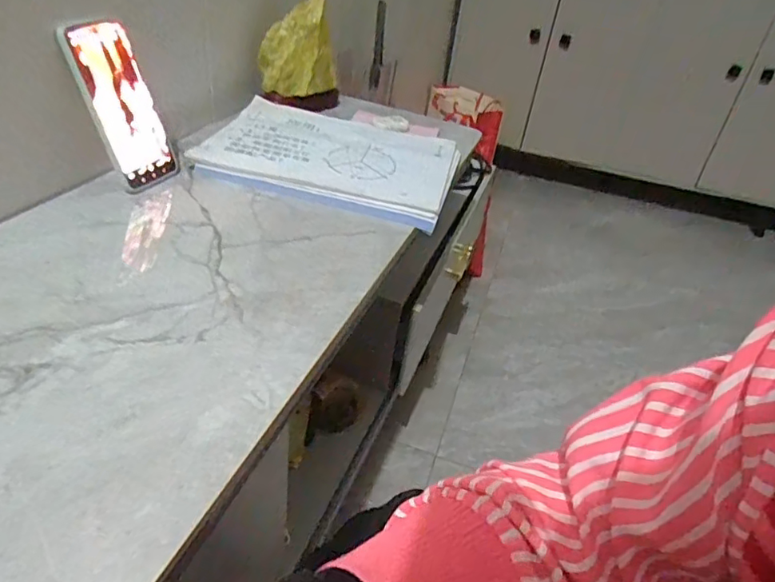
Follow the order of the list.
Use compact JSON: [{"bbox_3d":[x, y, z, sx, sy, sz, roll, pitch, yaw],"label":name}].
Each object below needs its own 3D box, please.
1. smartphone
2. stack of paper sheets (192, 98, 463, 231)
[{"bbox_3d":[-0.271,-0.189,0.571,0.011,0.161,0.082,3,37,25],"label":"smartphone"},{"bbox_3d":[-0.064,-0.177,0.707,0.296,0.021,0.241,13,36,7],"label":"stack of paper sheets"}]

